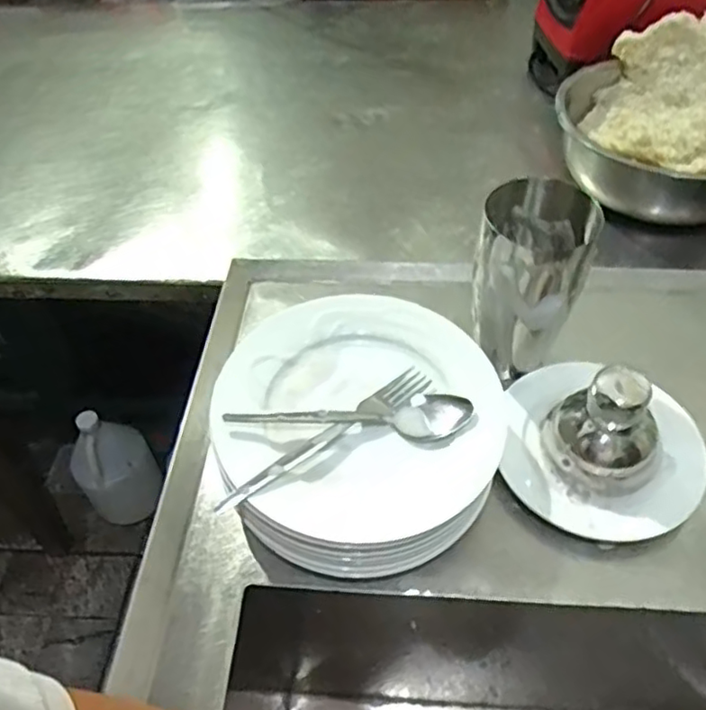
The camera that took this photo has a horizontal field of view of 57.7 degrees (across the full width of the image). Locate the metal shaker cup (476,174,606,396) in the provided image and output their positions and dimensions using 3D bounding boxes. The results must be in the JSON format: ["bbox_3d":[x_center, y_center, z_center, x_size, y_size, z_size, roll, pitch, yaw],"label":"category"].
[{"bbox_3d":[0.134,-0.050,0.504,0.078,0.167,0.090,11,50,12],"label":"metal shaker cup"}]

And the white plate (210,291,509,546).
[{"bbox_3d":[0.004,0.036,0.460,0.196,0.027,0.192,-1,49,1],"label":"white plate"}]

